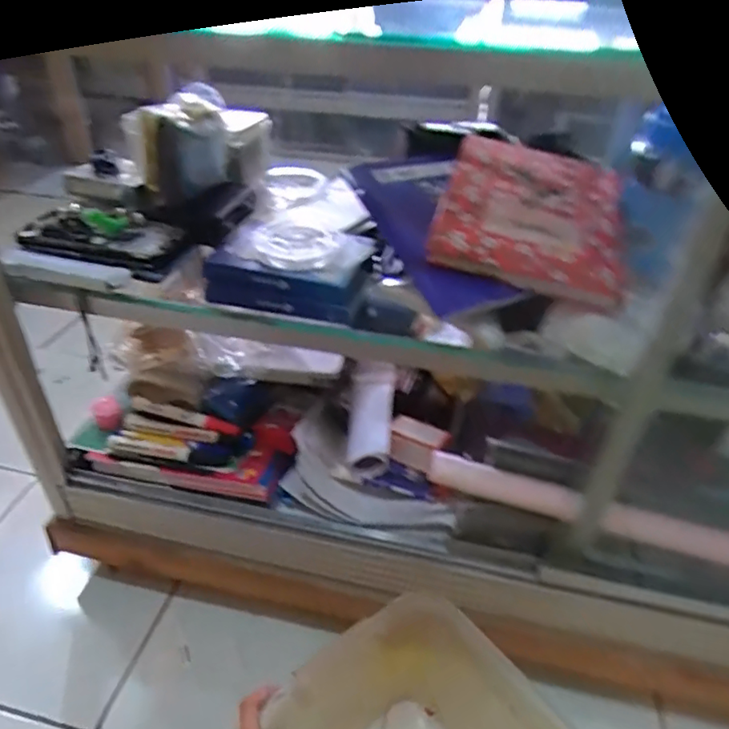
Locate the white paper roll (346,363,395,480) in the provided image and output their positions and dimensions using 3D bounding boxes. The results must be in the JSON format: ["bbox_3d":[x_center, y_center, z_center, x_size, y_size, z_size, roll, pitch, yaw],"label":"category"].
[{"bbox_3d":[0.006,0.067,0.682,0.055,0.054,0.162,3,37,2],"label":"white paper roll"}]

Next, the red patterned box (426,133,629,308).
[{"bbox_3d":[0.161,-0.151,0.536,0.165,0.022,0.230,15,48,7],"label":"red patterned box"}]

